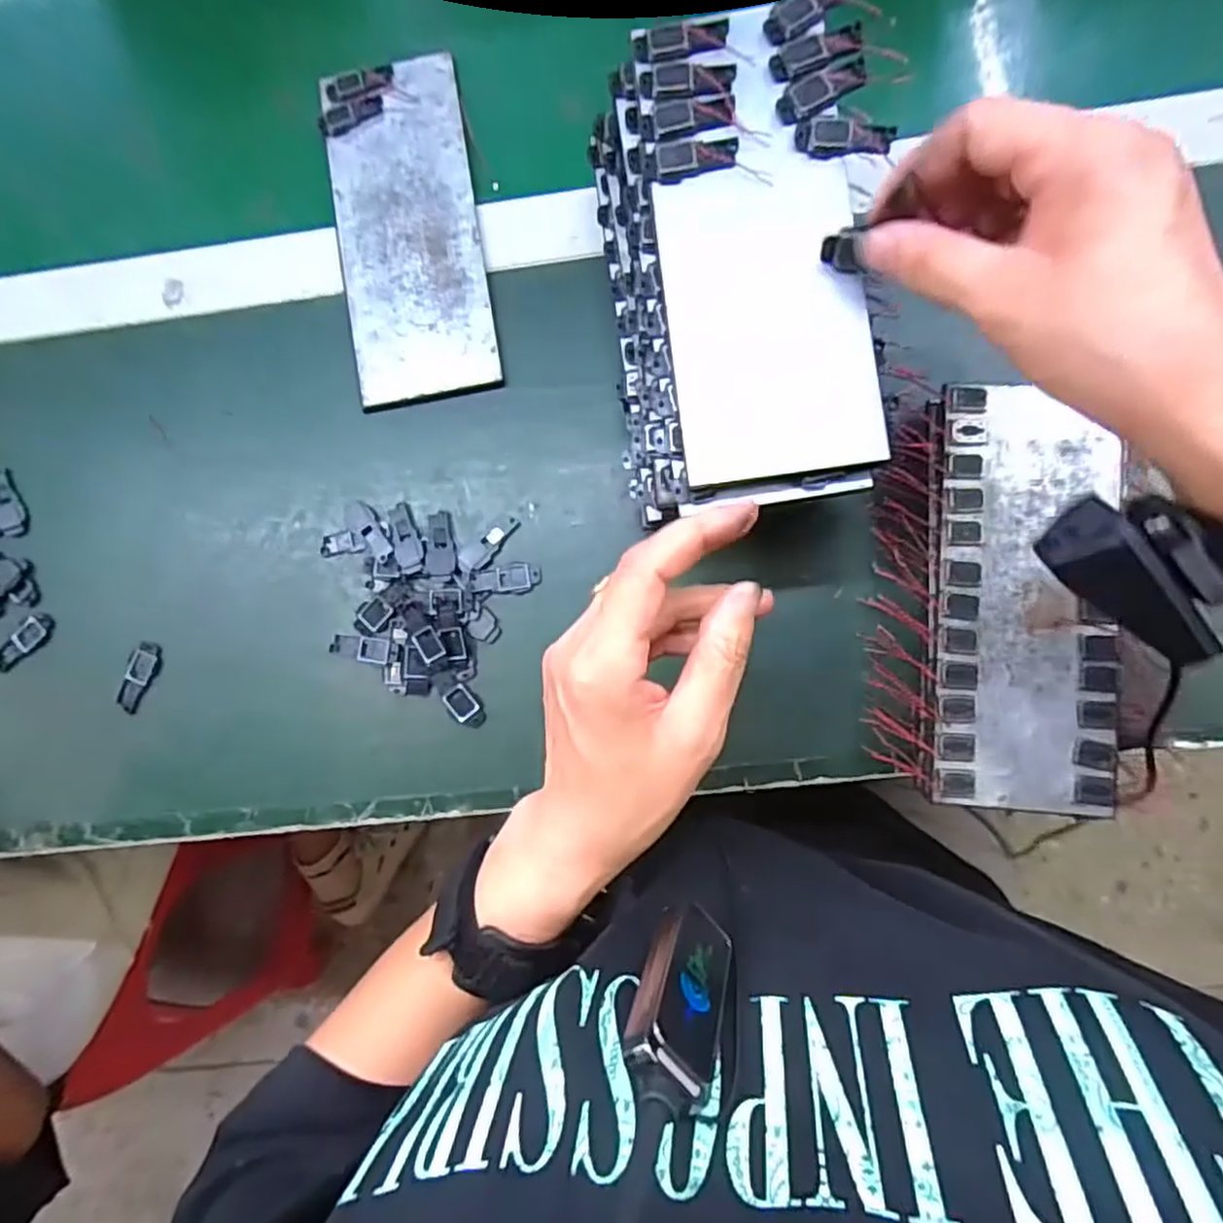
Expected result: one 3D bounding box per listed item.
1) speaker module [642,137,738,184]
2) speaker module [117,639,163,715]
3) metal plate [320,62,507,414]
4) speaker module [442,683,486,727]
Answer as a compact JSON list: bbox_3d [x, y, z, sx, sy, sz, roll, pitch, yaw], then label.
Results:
[{"bbox_3d":[0.033,-0.188,0.286,0.038,0.004,0.016,-3,86,5],"label":"speaker module"},{"bbox_3d":[-0.267,0.037,0.387,0.014,0.004,0.040,15,88,6],"label":"speaker module"},{"bbox_3d":[-0.115,-0.217,0.393,0.081,0.007,0.196,-10,86,4],"label":"metal plate"},{"bbox_3d":[-0.078,0.052,0.371,0.015,0.006,0.025,-42,84,1],"label":"speaker module"}]

